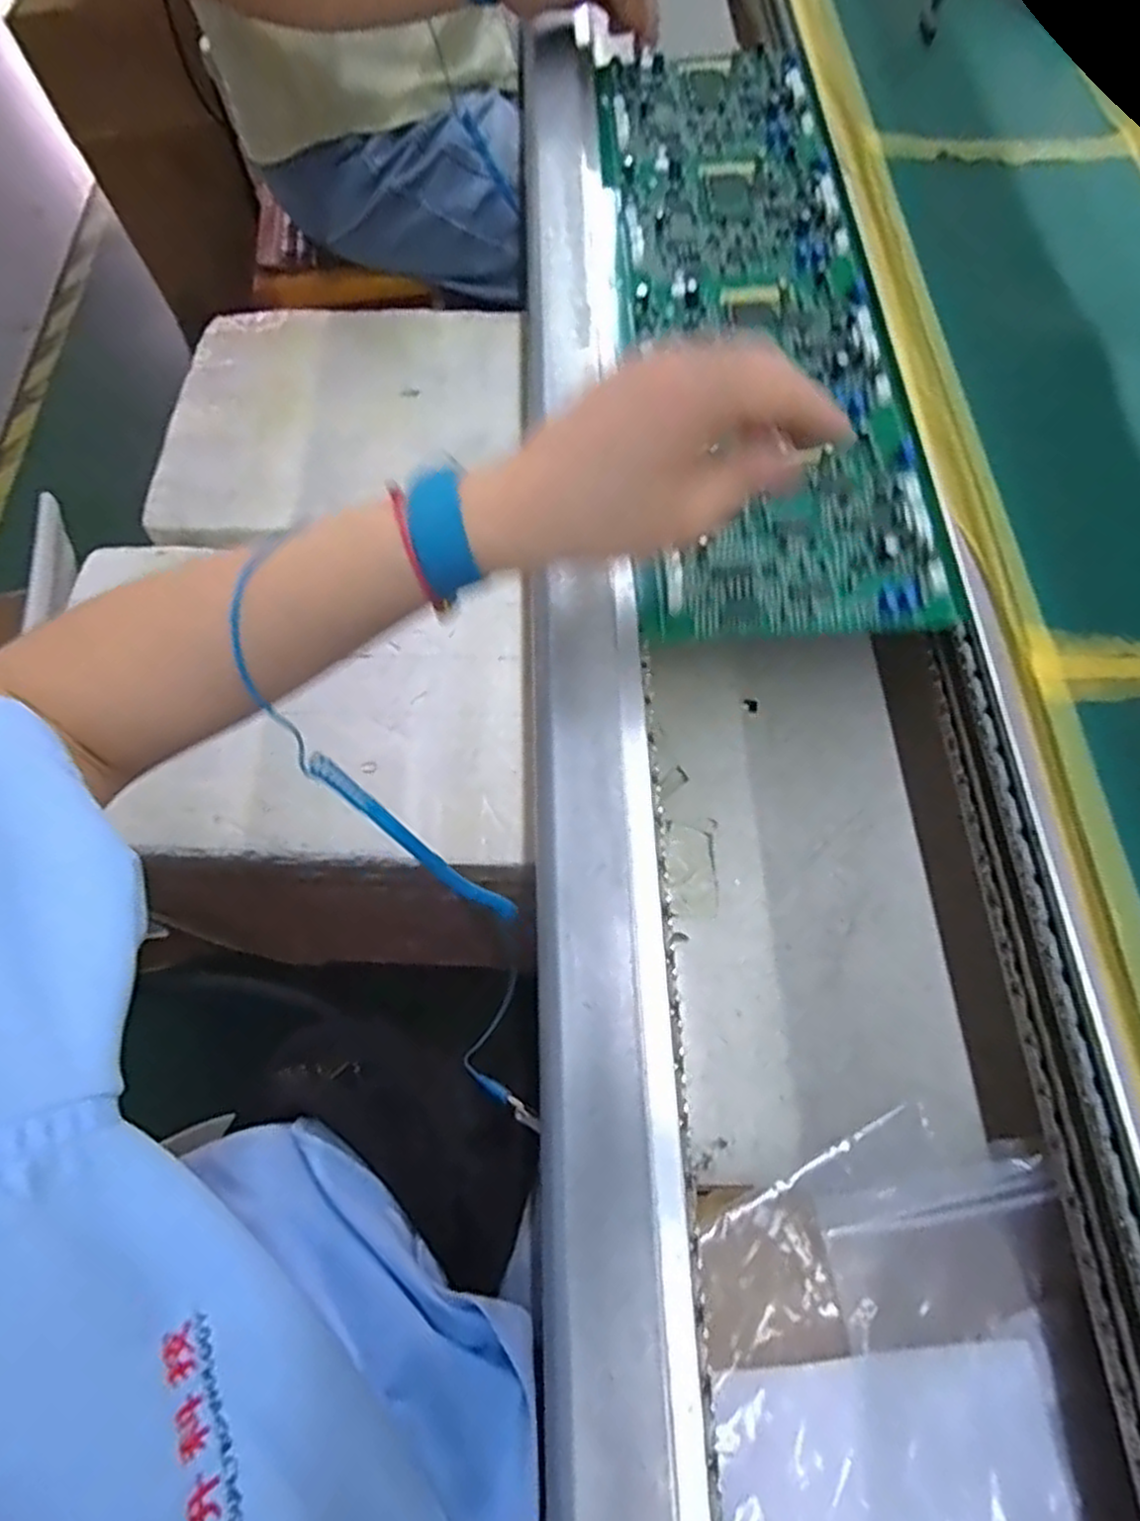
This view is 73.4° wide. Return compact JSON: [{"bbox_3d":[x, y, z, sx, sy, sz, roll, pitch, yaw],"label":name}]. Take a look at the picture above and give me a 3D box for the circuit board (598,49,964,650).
[{"bbox_3d":[0.100,-0.281,0.442,0.143,0.009,0.478,-1,67,0],"label":"circuit board"}]

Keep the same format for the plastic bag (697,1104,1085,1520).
[{"bbox_3d":[0.130,0.303,0.276,0.138,0.038,0.299,-2,67,-1],"label":"plastic bag"}]

